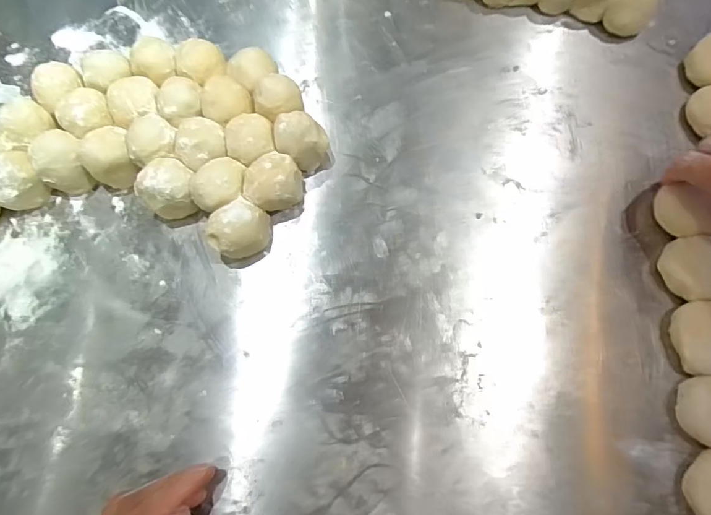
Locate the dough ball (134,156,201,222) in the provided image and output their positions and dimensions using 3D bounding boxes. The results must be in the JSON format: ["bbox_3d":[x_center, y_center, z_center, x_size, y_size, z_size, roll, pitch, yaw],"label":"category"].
[{"bbox_3d":[-0.149,-0.055,0.371,0.041,0.038,0.042,0,74,-1],"label":"dough ball"}]

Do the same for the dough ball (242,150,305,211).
[{"bbox_3d":[-0.066,-0.059,0.377,0.046,0.044,0.039,-24,76,-8],"label":"dough ball"}]

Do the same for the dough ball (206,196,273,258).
[{"bbox_3d":[-0.091,-0.022,0.364,0.047,0.045,0.034,-35,78,-10],"label":"dough ball"}]

